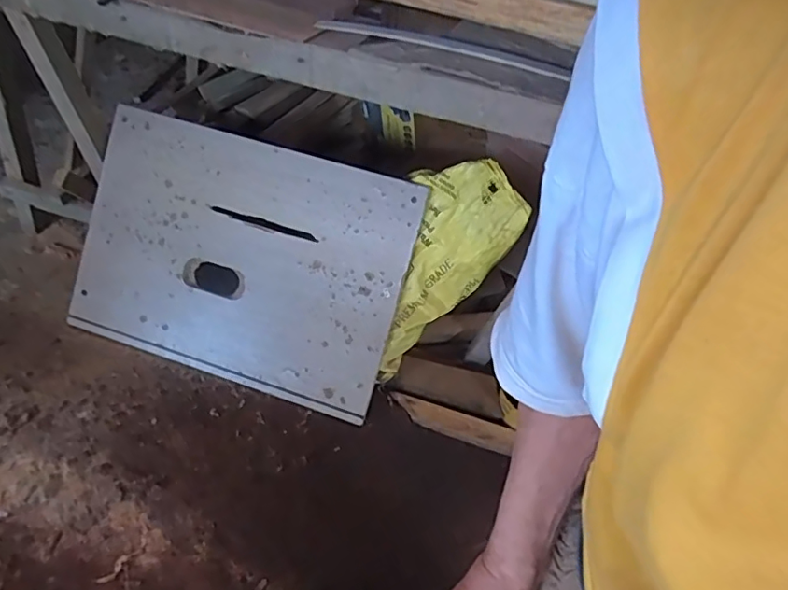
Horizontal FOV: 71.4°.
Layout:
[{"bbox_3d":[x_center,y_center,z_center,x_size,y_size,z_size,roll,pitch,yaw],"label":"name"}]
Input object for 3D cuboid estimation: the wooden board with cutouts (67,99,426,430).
[{"bbox_3d":[-0.379,-0.087,1.336,0.806,0.025,0.567,17,96,8],"label":"wooden board with cutouts"}]

